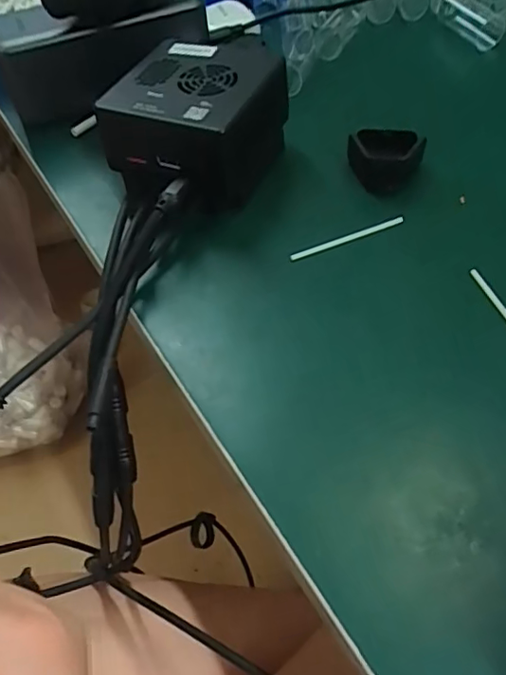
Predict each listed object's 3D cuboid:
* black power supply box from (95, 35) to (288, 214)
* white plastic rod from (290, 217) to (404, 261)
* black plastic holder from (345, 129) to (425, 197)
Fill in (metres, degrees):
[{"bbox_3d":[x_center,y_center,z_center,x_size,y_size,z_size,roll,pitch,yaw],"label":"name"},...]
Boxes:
[{"bbox_3d":[-0.030,-0.114,0.286,0.075,0.052,0.089,15,55,16],"label":"black power supply box"},{"bbox_3d":[0.046,-0.048,0.260,0.060,0.004,0.004,-22,54,-12],"label":"white plastic rod"},{"bbox_3d":[0.069,-0.095,0.289,0.039,0.018,0.033,12,54,14],"label":"black plastic holder"}]

